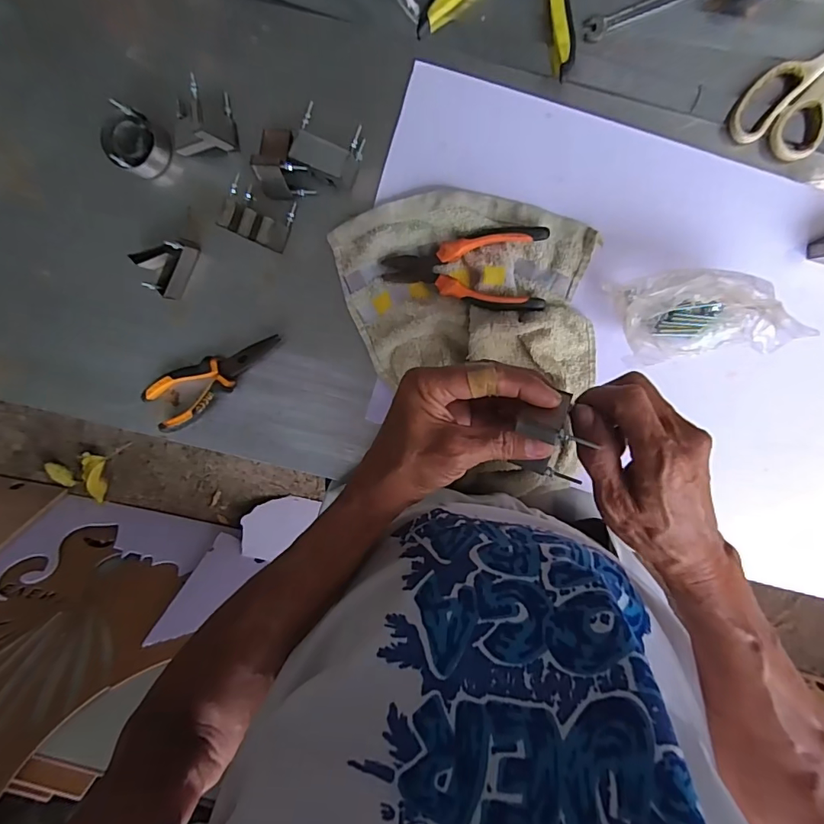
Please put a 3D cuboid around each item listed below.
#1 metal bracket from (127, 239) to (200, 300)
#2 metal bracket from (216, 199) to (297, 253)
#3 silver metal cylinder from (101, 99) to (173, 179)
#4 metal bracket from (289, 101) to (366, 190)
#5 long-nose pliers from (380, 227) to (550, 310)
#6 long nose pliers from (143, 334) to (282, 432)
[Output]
[{"bbox_3d":[-0.249,-0.150,0.473,0.049,0.038,0.060,29,100,0],"label":"metal bracket"},{"bbox_3d":[-0.148,-0.186,0.457,0.056,0.042,0.050,19,100,2],"label":"metal bracket"},{"bbox_3d":[-0.268,-0.260,0.458,0.053,0.038,0.053,42,100,-2],"label":"silver metal cylinder"},{"bbox_3d":[-0.076,-0.242,0.439,0.052,0.036,0.050,22,100,1],"label":"metal bracket"},{"bbox_3d":[0.048,-0.134,0.447,0.150,0.019,0.073,2,99,4],"label":"long-nose pliers"},{"bbox_3d":[-0.204,-0.035,0.495,0.149,0.024,0.054,-27,96,8],"label":"long nose pliers"}]

